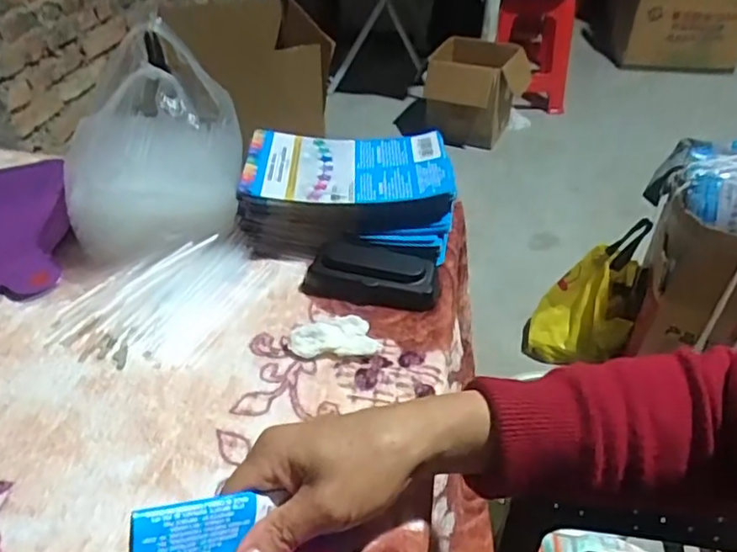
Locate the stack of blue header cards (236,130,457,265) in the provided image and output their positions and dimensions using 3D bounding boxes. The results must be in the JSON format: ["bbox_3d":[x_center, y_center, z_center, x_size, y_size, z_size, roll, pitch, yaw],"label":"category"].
[{"bbox_3d":[-0.016,-0.076,0.554,0.192,0.069,0.126,3,40,4],"label":"stack of blue header cards"}]

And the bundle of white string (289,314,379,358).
[{"bbox_3d":[-0.026,0.046,0.450,0.066,0.014,0.033,-3,40,-3],"label":"bundle of white string"}]

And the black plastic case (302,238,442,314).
[{"bbox_3d":[0.004,-0.005,0.498,0.107,0.032,0.054,9,41,10],"label":"black plastic case"}]

